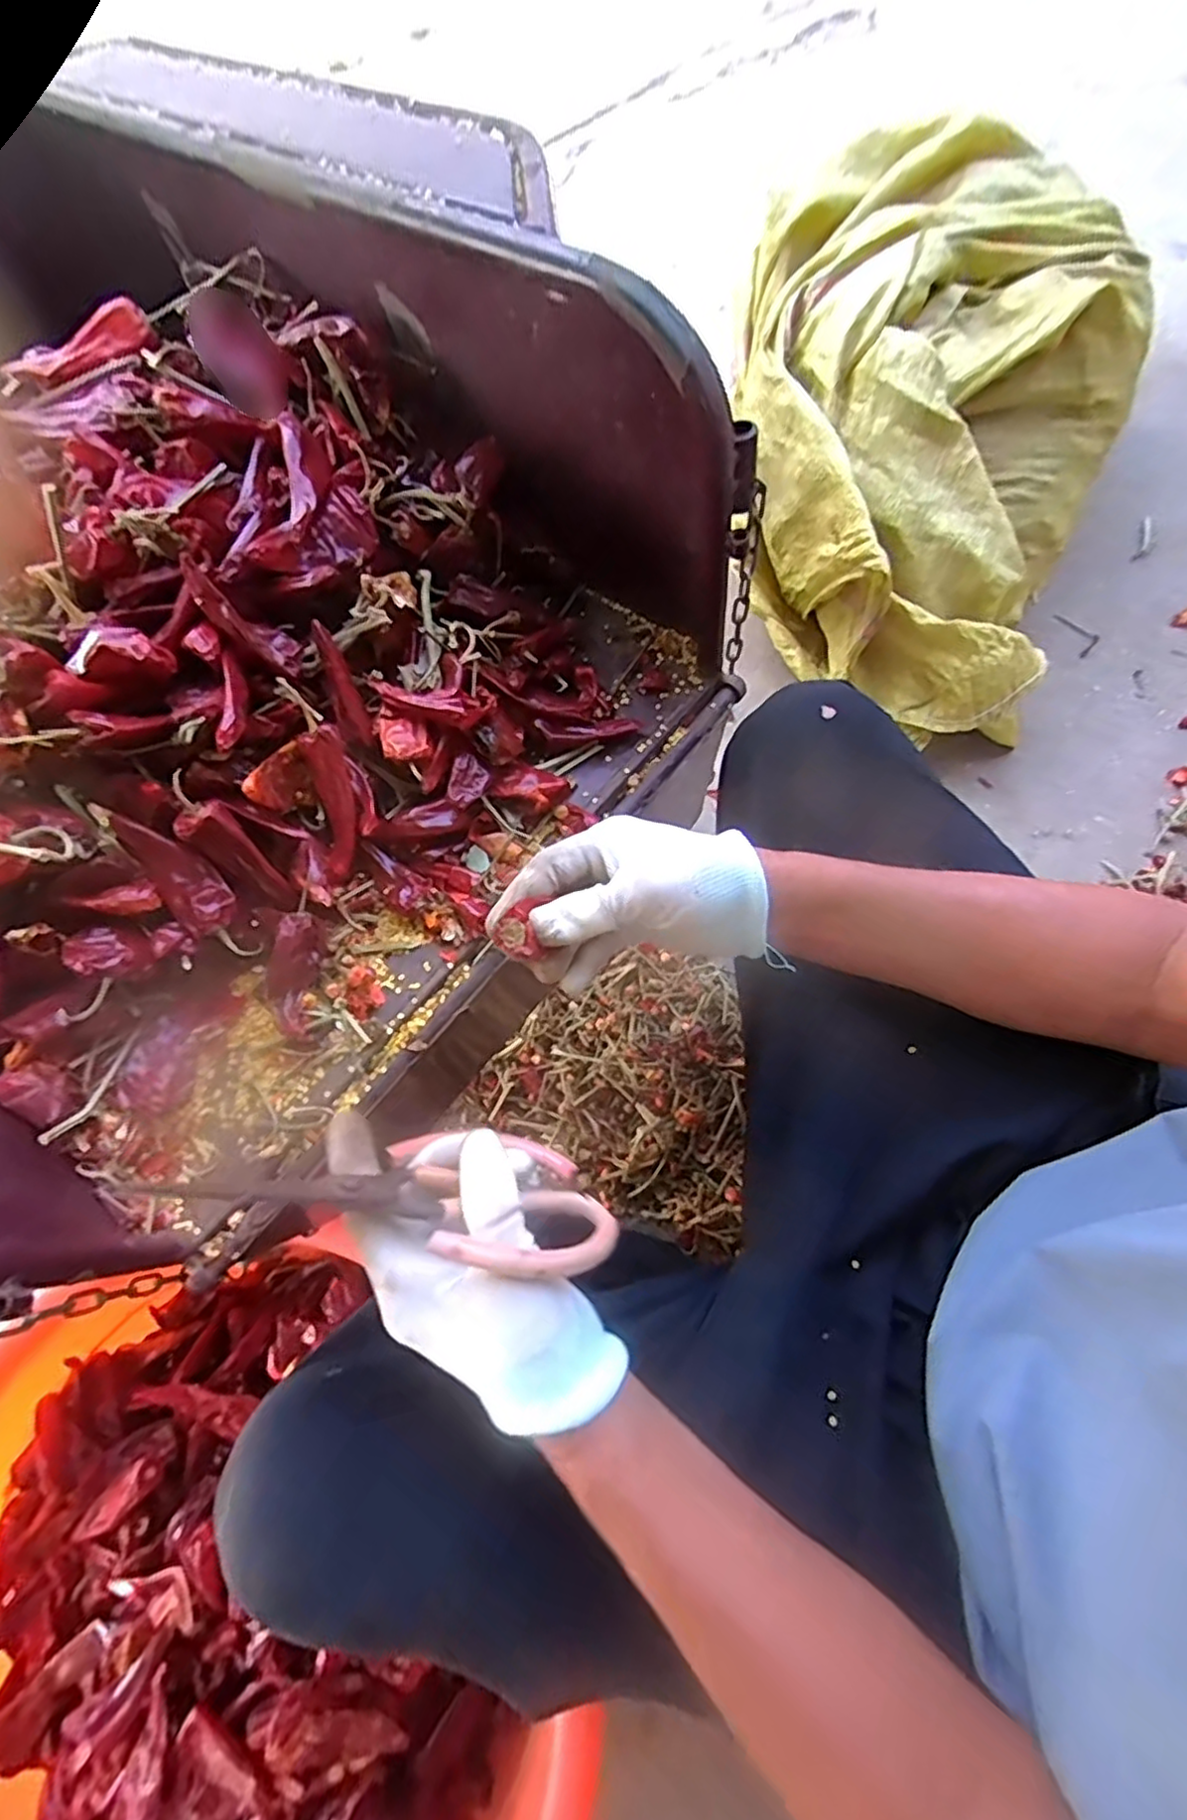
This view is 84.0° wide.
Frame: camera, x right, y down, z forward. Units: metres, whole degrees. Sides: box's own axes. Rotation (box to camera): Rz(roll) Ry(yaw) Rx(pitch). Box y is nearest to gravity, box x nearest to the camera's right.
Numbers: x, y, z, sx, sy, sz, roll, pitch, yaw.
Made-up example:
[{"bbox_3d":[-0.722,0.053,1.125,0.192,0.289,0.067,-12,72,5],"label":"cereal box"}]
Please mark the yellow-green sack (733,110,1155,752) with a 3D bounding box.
[{"bbox_3d":[0.403,-0.584,0.841,0.447,0.328,0.637,12,72,10],"label":"yellow-green sack"}]

